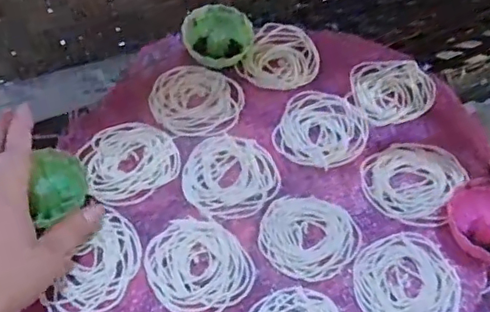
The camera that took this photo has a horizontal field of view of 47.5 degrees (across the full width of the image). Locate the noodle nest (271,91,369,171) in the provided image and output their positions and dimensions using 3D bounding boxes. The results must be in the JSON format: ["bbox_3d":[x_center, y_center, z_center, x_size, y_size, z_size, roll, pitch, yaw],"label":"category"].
[{"bbox_3d":[0.062,-0.022,0.456,0.072,0.005,0.073,19,55,18],"label":"noodle nest"}]

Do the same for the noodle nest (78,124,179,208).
[{"bbox_3d":[-0.089,0.003,0.436,0.071,0.006,0.072,-2,52,2],"label":"noodle nest"}]

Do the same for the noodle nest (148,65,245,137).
[{"bbox_3d":[-0.041,-0.048,0.471,0.076,0.016,0.070,-2,52,2],"label":"noodle nest"}]

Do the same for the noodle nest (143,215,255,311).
[{"bbox_3d":[-0.033,0.075,0.387,0.065,0.005,0.071,-2,52,2],"label":"noodle nest"}]

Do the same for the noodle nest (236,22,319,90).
[{"bbox_3d":[0.034,-0.090,0.499,0.065,0.010,0.069,21,56,19],"label":"noodle nest"}]

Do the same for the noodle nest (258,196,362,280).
[{"bbox_3d":[0.045,0.056,0.399,0.068,0.004,0.061,29,59,24],"label":"noodle nest"}]

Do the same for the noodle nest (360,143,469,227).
[{"bbox_3d":[0.126,0.017,0.421,0.069,0.006,0.070,30,59,24],"label":"noodle nest"}]

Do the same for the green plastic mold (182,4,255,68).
[{"bbox_3d":[-0.023,-0.106,0.497,0.061,0.030,0.052,-7,52,-2],"label":"green plastic mold"}]

